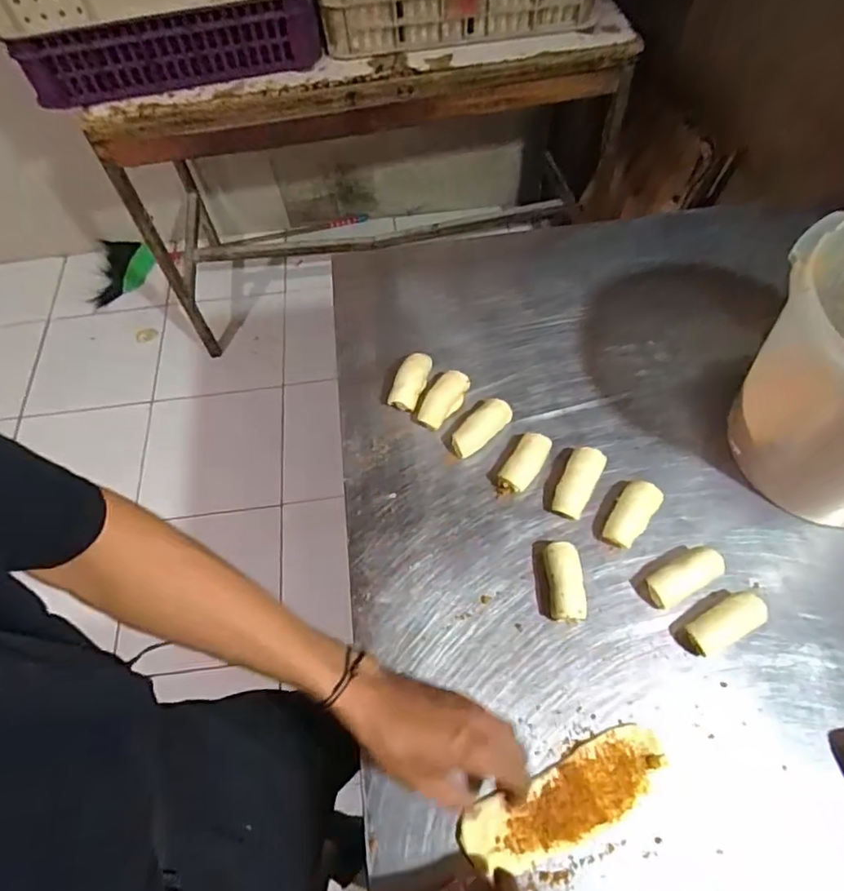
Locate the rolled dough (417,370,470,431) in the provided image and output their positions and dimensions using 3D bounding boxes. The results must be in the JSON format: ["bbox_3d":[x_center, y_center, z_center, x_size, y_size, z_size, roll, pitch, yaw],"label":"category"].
[{"bbox_3d":[0.027,-0.055,0.714,0.037,0.026,0.079,28,65,20],"label":"rolled dough"}]

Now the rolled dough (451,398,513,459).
[{"bbox_3d":[0.070,-0.022,0.693,0.089,0.026,0.036,-42,64,-19],"label":"rolled dough"}]

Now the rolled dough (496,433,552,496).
[{"bbox_3d":[0.117,0.022,0.660,0.036,0.026,0.079,24,64,18],"label":"rolled dough"}]

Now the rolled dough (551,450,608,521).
[{"bbox_3d":[0.174,0.042,0.641,0.036,0.025,0.085,22,63,17],"label":"rolled dough"}]

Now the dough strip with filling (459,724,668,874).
[{"bbox_3d":[0.128,0.308,0.501,0.188,0.006,0.060,-22,59,-12],"label":"dough strip with filling"}]

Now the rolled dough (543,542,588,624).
[{"bbox_3d":[0.145,0.140,0.591,0.034,0.035,0.076,-3,59,3],"label":"rolled dough"}]

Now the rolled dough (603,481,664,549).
[{"bbox_3d":[0.228,0.075,0.631,0.040,0.036,0.083,33,67,22],"label":"rolled dough"}]

